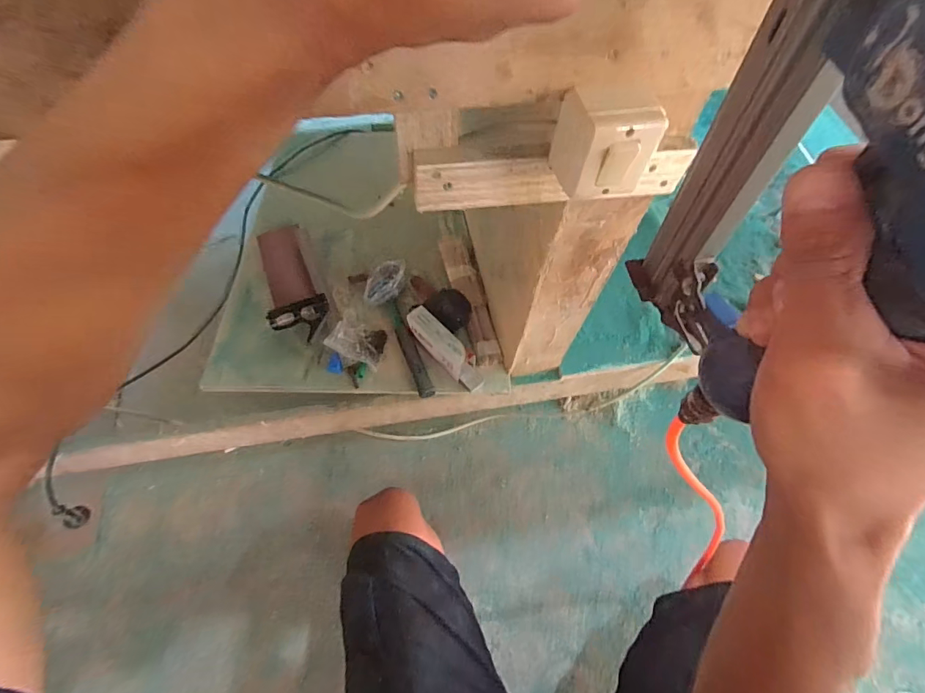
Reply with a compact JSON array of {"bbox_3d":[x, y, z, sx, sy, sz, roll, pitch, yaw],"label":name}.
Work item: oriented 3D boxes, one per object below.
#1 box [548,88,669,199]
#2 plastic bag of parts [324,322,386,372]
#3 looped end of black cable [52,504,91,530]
[{"bbox_3d":[0.095,-0.137,0.298,0.057,0.060,0.040,-7,64,-7],"label":"box"},{"bbox_3d":[-0.171,-0.010,0.739,0.084,0.046,0.071,17,64,6],"label":"plastic bag of parts"},{"bbox_3d":[-0.618,0.267,0.702,0.025,0.067,0.034,10,63,2],"label":"looped end of black cable"}]

